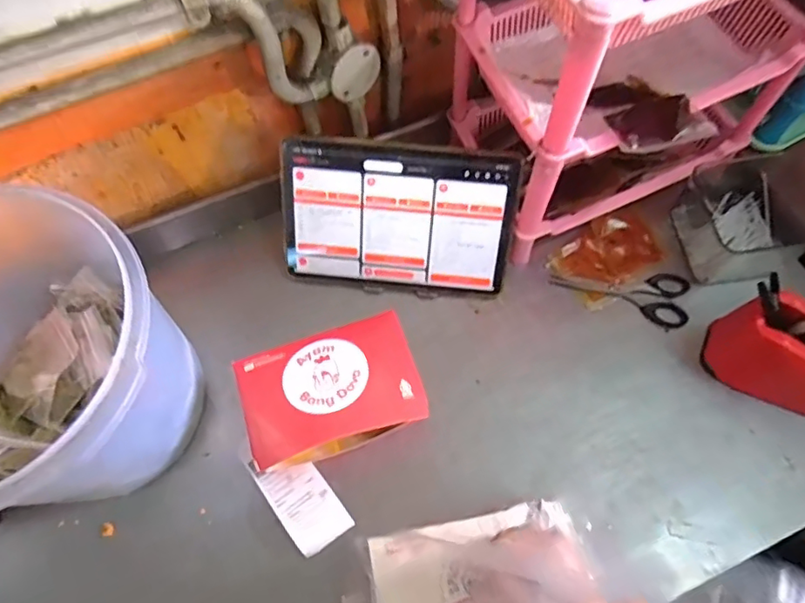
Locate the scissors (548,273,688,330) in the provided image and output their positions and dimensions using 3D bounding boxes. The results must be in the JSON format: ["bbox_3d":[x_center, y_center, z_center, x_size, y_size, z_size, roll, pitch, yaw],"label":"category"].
[{"bbox_3d":[0.257,-0.019,0.660,0.154,0.011,0.067,22,67,13],"label":"scissors"}]

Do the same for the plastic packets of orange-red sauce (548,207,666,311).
[{"bbox_3d":[0.248,-0.055,0.673,0.120,0.029,0.083,-35,67,-14],"label":"plastic packets of orange-red sauce"}]

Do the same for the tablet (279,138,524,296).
[{"bbox_3d":[-0.006,-0.090,0.625,0.253,0.174,0.013,4,30,3],"label":"tablet"}]

